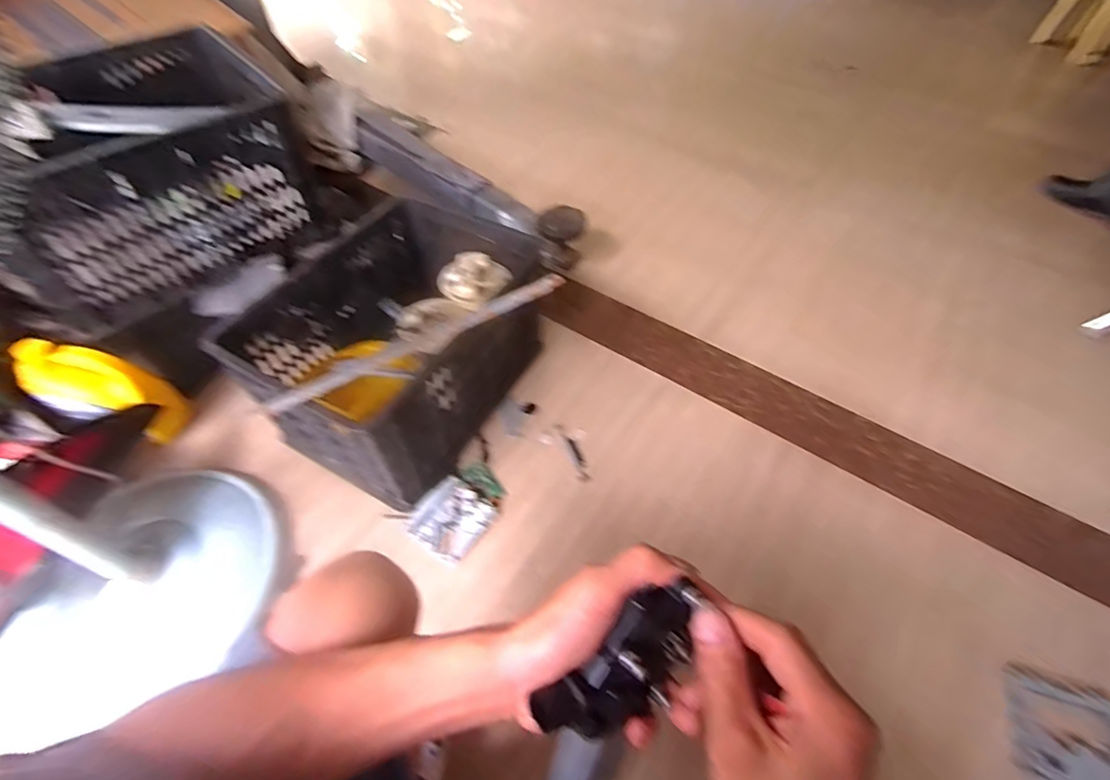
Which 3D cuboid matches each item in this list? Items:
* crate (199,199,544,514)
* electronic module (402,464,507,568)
[{"bbox_3d":[-0.297,-0.095,0.973,0.417,0.289,0.508,22,55,14],"label":"crate"},{"bbox_3d":[-0.170,0.210,0.897,0.125,0.021,0.175,31,58,20],"label":"electronic module"}]

